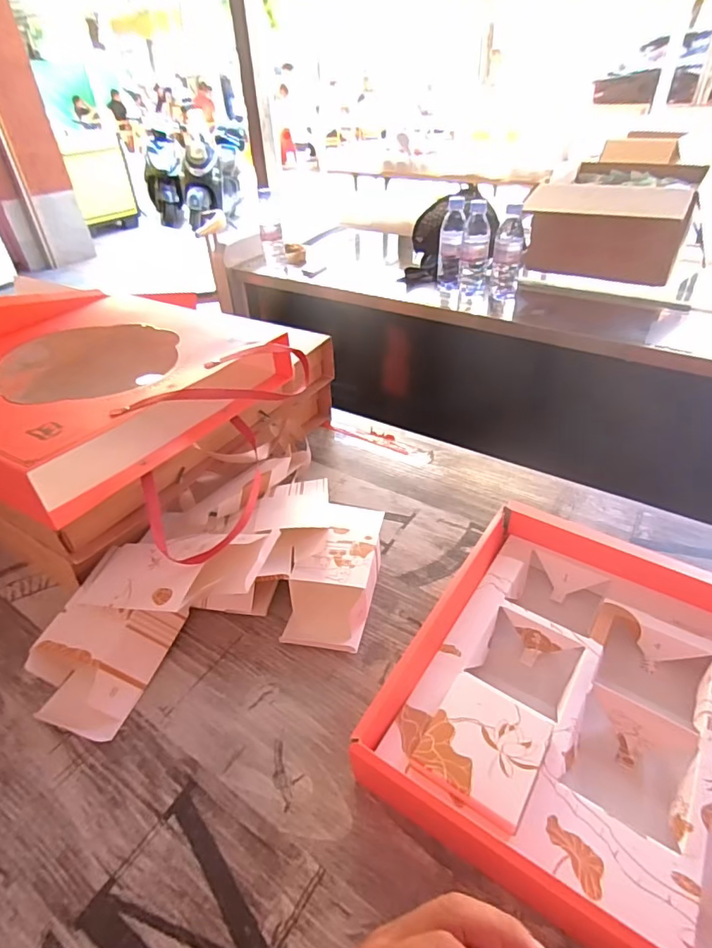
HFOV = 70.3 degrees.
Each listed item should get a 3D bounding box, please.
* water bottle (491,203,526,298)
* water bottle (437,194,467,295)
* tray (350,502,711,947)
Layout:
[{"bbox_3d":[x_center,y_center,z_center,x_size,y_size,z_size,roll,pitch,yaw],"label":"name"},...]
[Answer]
[{"bbox_3d":[0.315,-0.453,1.044,0.057,0.167,0.070,7,40,13],"label":"water bottle"},{"bbox_3d":[0.209,-0.488,1.122,0.053,0.208,0.063,2,40,7],"label":"water bottle"},{"bbox_3d":[0.244,0.209,0.440,0.368,0.070,0.340,22,44,28],"label":"tray"}]

